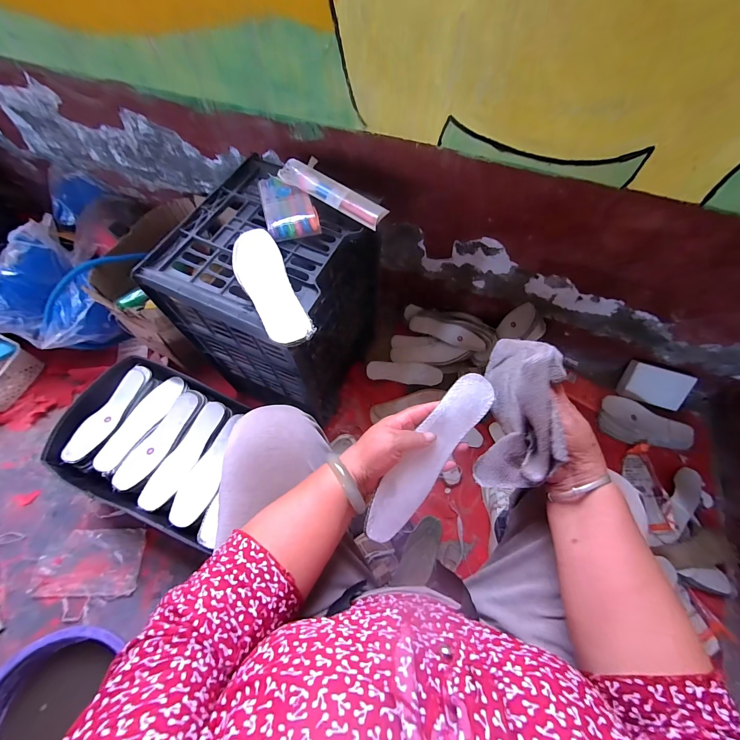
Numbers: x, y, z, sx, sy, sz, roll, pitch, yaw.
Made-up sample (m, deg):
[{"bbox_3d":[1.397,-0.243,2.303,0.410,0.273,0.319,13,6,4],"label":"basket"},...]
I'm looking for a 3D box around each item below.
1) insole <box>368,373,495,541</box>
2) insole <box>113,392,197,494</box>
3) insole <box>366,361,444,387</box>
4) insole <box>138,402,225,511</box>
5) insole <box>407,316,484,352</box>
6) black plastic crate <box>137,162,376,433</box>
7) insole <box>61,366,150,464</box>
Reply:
[{"bbox_3d":[0.072,0.102,0.379,0.062,0.012,0.216,40,85,-15],"label":"insole"},{"bbox_3d":[-0.453,0.146,0.690,0.069,0.011,0.219,25,66,10],"label":"insole"},{"bbox_3d":[0.098,0.009,0.916,0.210,0.011,0.061,3,90,-4],"label":"insole"},{"bbox_3d":[-0.385,0.172,0.671,0.075,0.025,0.231,21,65,8],"label":"insole"},{"bbox_3d":[0.222,-0.106,0.930,0.216,0.057,0.014,23,24,10],"label":"insole"},{"bbox_3d":[-0.176,-0.123,0.719,0.279,0.436,0.329,21,65,8],"label":"black plastic crate"},{"bbox_3d":[-0.579,0.093,0.715,0.059,0.023,0.229,23,66,9],"label":"insole"}]

